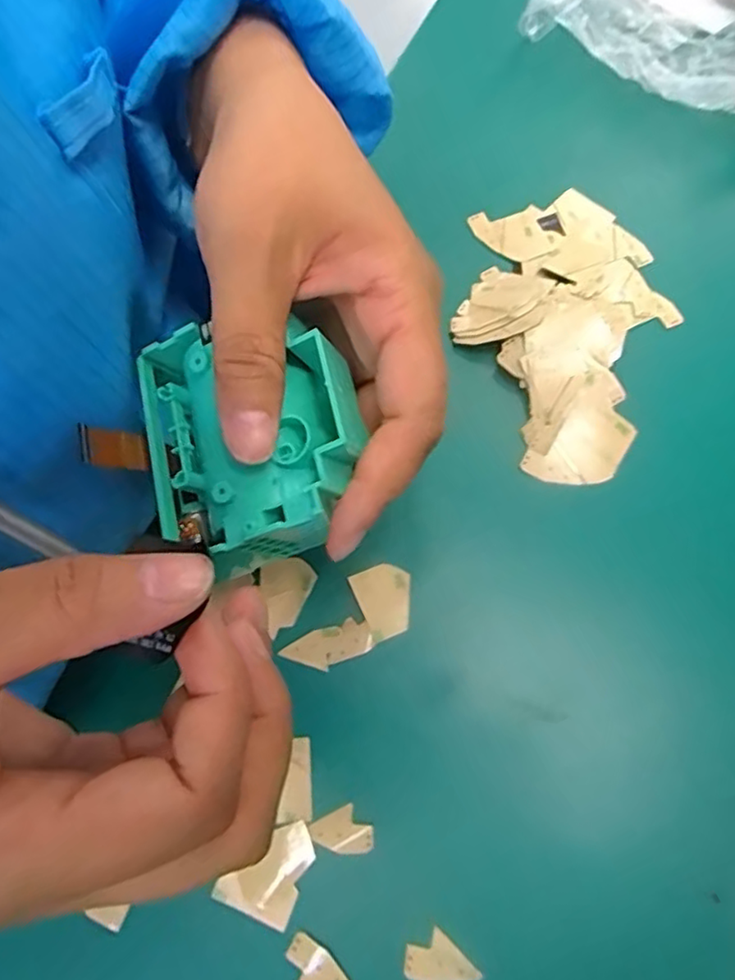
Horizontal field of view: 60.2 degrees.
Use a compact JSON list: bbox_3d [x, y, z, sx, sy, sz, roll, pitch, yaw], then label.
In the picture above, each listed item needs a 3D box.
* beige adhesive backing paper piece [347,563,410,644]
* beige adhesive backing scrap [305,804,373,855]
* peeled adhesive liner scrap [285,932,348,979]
[{"bbox_3d":[0.008,0.045,0.264,0.023,0.004,0.029,-19,65,-18],"label":"beige adhesive backing paper piece"},{"bbox_3d":[-0.009,0.128,0.235,0.020,0.004,0.018,-28,69,-10],"label":"beige adhesive backing scrap"},{"bbox_3d":[-0.017,0.169,0.221,0.026,0.004,0.015,25,70,12],"label":"peeled adhesive liner scrap"}]

